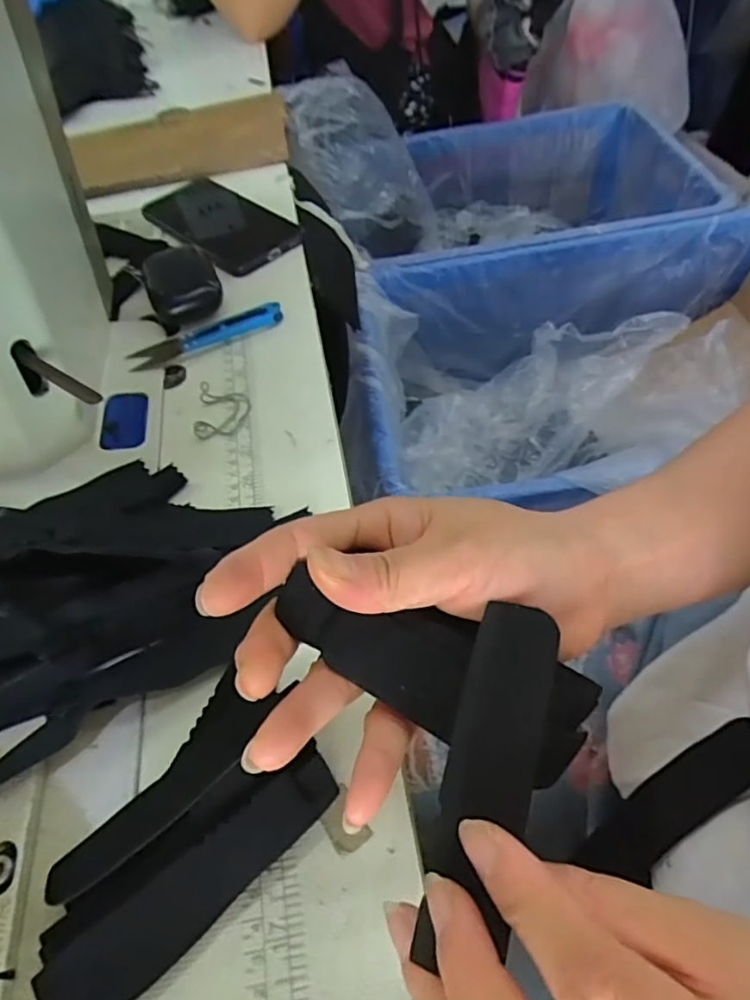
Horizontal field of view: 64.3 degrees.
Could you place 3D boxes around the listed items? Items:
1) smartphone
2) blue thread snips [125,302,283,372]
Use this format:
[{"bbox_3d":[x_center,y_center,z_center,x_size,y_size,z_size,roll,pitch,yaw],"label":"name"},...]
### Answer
[{"bbox_3d":[-0.139,-0.252,0.533,0.081,0.014,0.165,-37,58,-21],"label":"smartphone"},{"bbox_3d":[-0.123,-0.121,0.438,0.114,0.008,0.024,-23,54,-11],"label":"blue thread snips"}]

